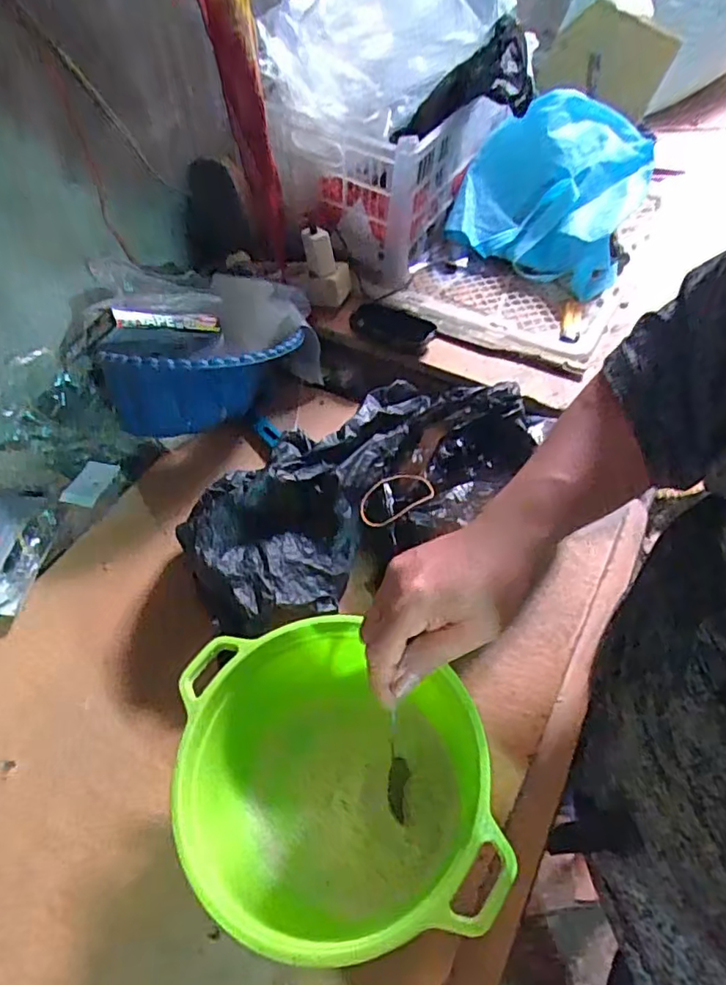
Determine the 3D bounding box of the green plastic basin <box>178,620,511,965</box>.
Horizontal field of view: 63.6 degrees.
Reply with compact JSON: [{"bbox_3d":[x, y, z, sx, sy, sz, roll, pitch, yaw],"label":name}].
[{"bbox_3d":[-0.019,0.209,0.429,0.208,0.097,0.203,-2,52,3],"label":"green plastic basin"}]

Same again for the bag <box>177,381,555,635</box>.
[{"bbox_3d":[0.007,-0.007,0.595,0.371,0.098,0.199,-23,57,-13],"label":"bag"}]

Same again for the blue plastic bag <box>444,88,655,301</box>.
[{"bbox_3d":[0.260,-0.423,0.820,0.244,0.157,0.224,19,58,16],"label":"blue plastic bag"}]

